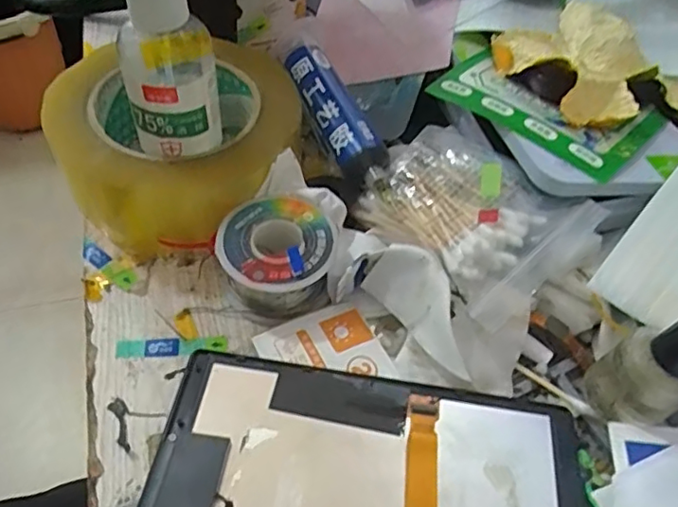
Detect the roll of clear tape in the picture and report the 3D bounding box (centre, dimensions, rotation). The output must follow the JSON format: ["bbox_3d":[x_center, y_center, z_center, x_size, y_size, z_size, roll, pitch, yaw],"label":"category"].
[{"bbox_3d":[-0.080,-0.059,0.309,0.121,0.051,0.111,3,52,-3],"label":"roll of clear tape"}]

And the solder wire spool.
[{"bbox_3d":[-0.028,-0.001,0.276,0.051,0.025,0.052,3,53,-3],"label":"solder wire spool"}]

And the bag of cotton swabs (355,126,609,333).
[{"bbox_3d":[0.058,-0.020,0.277,0.096,0.022,0.071,40,59,23],"label":"bag of cotton swabs"}]

